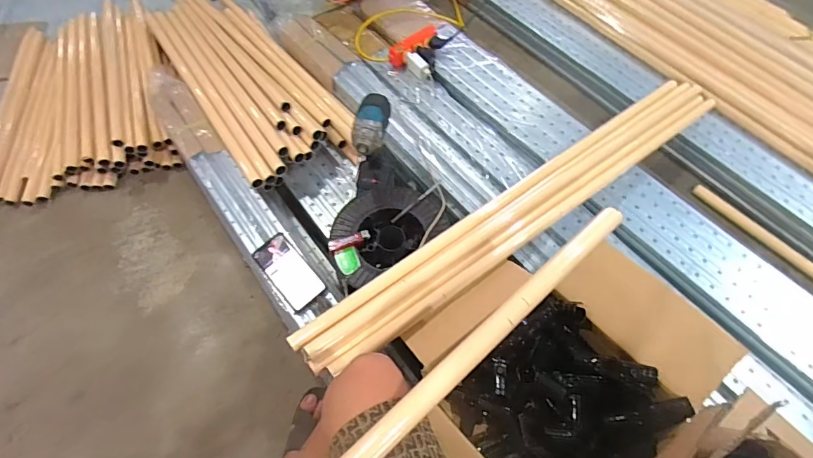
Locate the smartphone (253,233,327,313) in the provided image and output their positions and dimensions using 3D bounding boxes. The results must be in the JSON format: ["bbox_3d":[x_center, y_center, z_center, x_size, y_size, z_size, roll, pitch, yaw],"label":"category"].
[{"bbox_3d":[-0.232,0.084,0.855,0.078,0.016,0.162,-37,68,-19],"label":"smartphone"}]

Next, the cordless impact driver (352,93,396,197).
[{"bbox_3d":[-0.067,-0.174,0.893,0.063,0.173,0.153,6,61,2],"label":"cordless impact driver"}]

